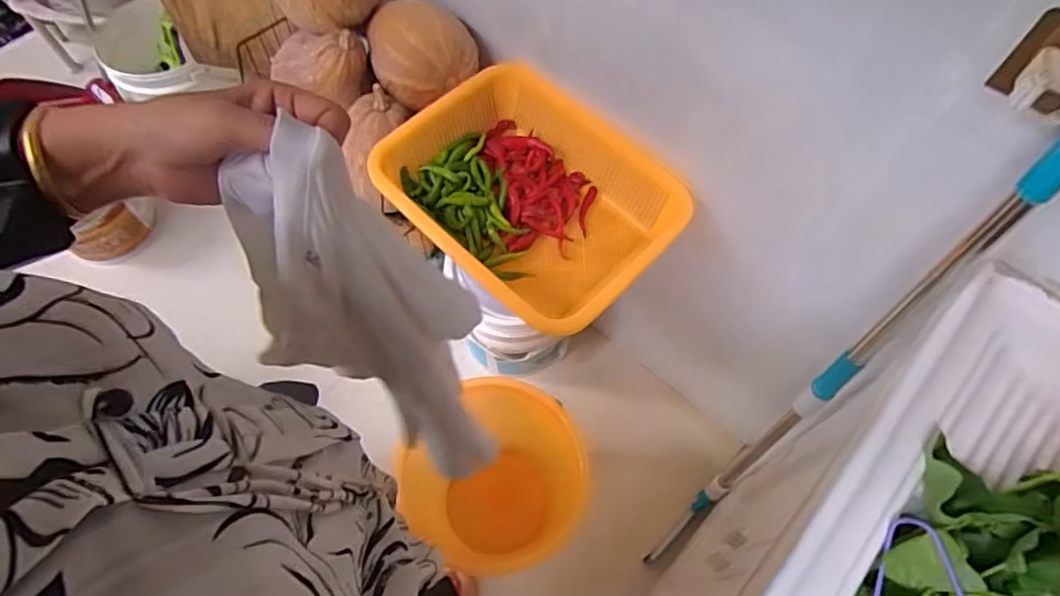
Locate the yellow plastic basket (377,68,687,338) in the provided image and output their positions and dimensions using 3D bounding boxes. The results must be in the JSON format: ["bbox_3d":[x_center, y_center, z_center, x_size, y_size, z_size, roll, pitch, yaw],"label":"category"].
[{"bbox_3d":[-0.002,-0.142,0.911,0.411,0.105,0.310,39,69,18],"label":"yellow plastic basket"}]

